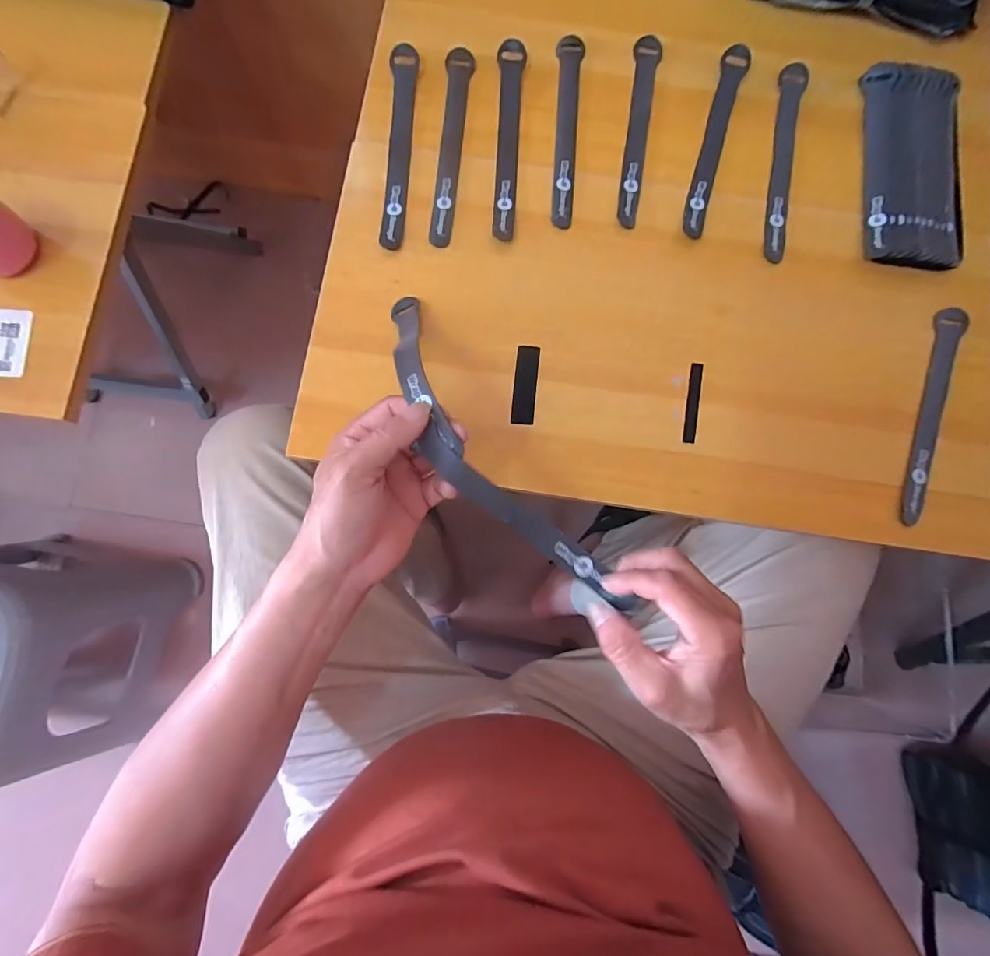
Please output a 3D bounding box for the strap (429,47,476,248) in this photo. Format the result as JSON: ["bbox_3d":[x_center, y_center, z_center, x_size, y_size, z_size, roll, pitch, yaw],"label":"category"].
[{"bbox_3d":[-0.039,-0.303,0.429,0.025,0.005,0.196,4,83,-1],"label":"strap"}]

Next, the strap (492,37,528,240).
[{"bbox_3d":[0.013,-0.307,0.427,0.025,0.010,0.192,2,83,0],"label":"strap"}]

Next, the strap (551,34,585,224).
[{"bbox_3d":[0.066,-0.321,0.432,0.021,0.008,0.191,4,82,-1],"label":"strap"}]

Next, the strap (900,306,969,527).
[{"bbox_3d":[0.372,-0.053,0.397,0.024,0.011,0.192,17,82,1],"label":"strap"}]

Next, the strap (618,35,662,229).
[{"bbox_3d":[0.133,-0.322,0.435,0.022,0.007,0.194,9,81,0],"label":"strap"}]

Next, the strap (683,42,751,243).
[{"bbox_3d":[0.201,-0.305,0.428,0.022,0.011,0.190,15,82,1],"label":"strap"}]

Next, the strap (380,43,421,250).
[{"bbox_3d":[-0.088,-0.300,0.426,0.022,0.009,0.196,3,82,-6],"label":"strap"}]

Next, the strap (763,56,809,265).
[{"bbox_3d":[0.263,-0.289,0.429,0.023,0.011,0.192,11,82,7],"label":"strap"}]

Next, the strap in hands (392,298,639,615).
[{"bbox_3d":[-0.011,-0.018,0.340,0.064,0.089,0.302,-37,83,-3],"label":"strap in hands"}]

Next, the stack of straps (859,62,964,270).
[{"bbox_3d":[0.379,-0.281,0.418,0.081,0.022,0.199,4,82,-1],"label":"stack of straps"}]

